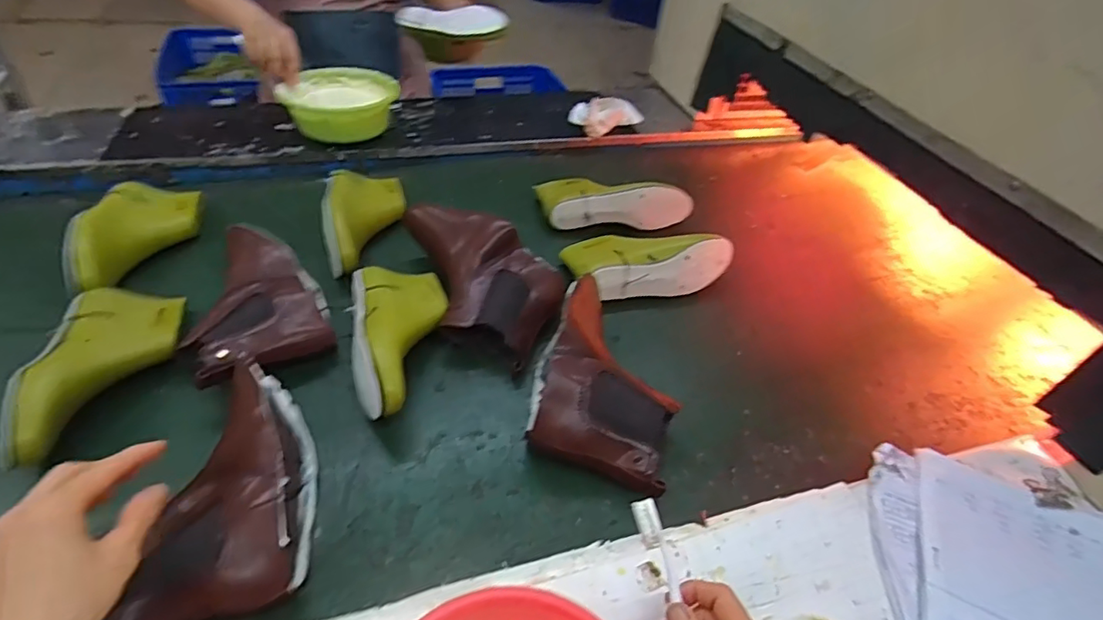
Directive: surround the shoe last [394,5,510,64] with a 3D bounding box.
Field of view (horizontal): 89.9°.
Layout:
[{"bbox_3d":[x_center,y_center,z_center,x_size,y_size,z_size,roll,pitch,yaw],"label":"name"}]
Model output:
[{"bbox_3d":[-0.199,-0.536,1.072,0.089,0.101,0.277,-30,36,-35],"label":"shoe last"}]

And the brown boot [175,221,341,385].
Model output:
[{"bbox_3d":[-0.352,-0.008,0.660,0.148,0.063,0.247,-14,48,-22],"label":"brown boot"}]

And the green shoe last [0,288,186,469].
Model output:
[{"bbox_3d":[-0.461,0.051,0.566,0.094,0.057,0.226,-3,45,-11],"label":"green shoe last"}]

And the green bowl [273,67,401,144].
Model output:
[{"bbox_3d":[-0.384,-0.366,0.995,0.189,0.089,0.200,4,42,-4],"label":"green bowl"}]

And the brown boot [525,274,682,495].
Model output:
[{"bbox_3d":[0.069,0.069,0.623,0.148,0.102,0.234,15,44,6],"label":"brown boot"}]

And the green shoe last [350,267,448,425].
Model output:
[{"bbox_3d":[-0.175,0.030,0.645,0.107,0.073,0.223,-5,45,-14],"label":"green shoe last"}]

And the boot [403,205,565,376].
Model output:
[{"bbox_3d":[-0.079,-0.045,0.721,0.154,0.094,0.262,-12,47,-20],"label":"boot"}]

